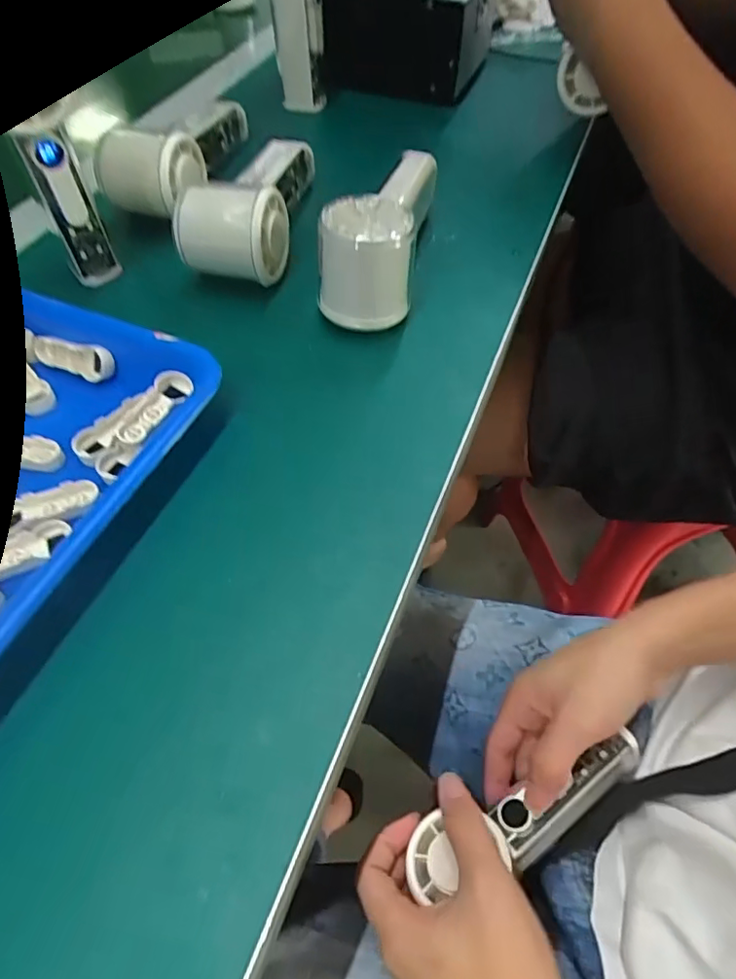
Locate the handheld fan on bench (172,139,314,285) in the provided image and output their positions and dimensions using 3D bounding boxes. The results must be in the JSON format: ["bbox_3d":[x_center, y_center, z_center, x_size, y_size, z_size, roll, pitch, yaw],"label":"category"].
[{"bbox_3d":[-0.080,-0.205,0.397,0.064,0.053,0.148,8,56,7],"label":"handheld fan on bench"}]

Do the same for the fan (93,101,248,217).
[{"bbox_3d":[-0.147,-0.268,0.439,0.067,0.052,0.149,8,56,7],"label":"fan"}]

